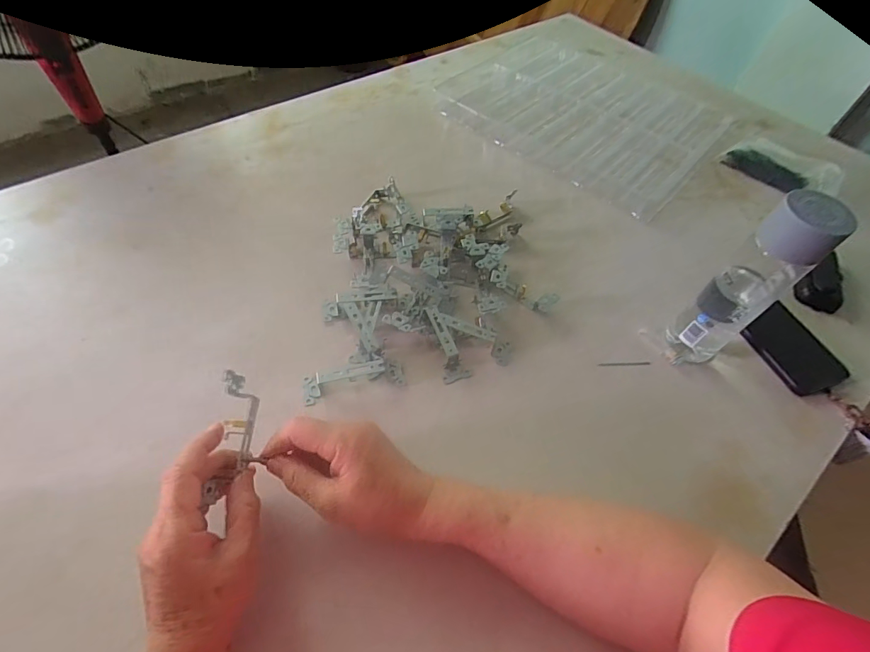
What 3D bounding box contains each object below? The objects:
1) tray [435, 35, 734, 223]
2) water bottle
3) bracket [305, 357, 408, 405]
[{"bbox_3d":[0.254,-0.389,0.779,0.457,0.022,0.352,39,62,21],"label":"tray"},{"bbox_3d":[0.304,-0.037,0.429,0.059,0.209,0.053,-34,64,-23],"label":"water bottle"},{"bbox_3d":[-0.084,0.053,0.453,0.104,0.024,0.031,-10,57,-10],"label":"bracket"}]

